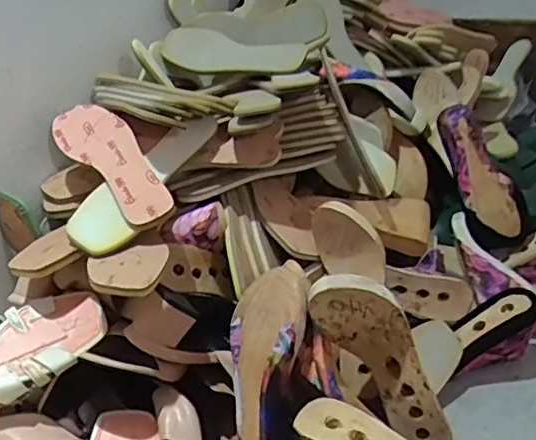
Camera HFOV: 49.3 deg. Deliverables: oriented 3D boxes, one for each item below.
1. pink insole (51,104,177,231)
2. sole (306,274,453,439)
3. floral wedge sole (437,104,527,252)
[{"bbox_3d":[-0.195,-0.076,0.730,0.078,0.014,0.237,-34,57,-18],"label":"pink insole"},{"bbox_3d":[0.120,0.148,0.643,0.087,0.226,0.059,-25,14,40],"label":"sole"},{"bbox_3d":[0.327,-0.072,0.918,0.097,0.085,0.237,-14,75,-14],"label":"floral wedge sole"}]

